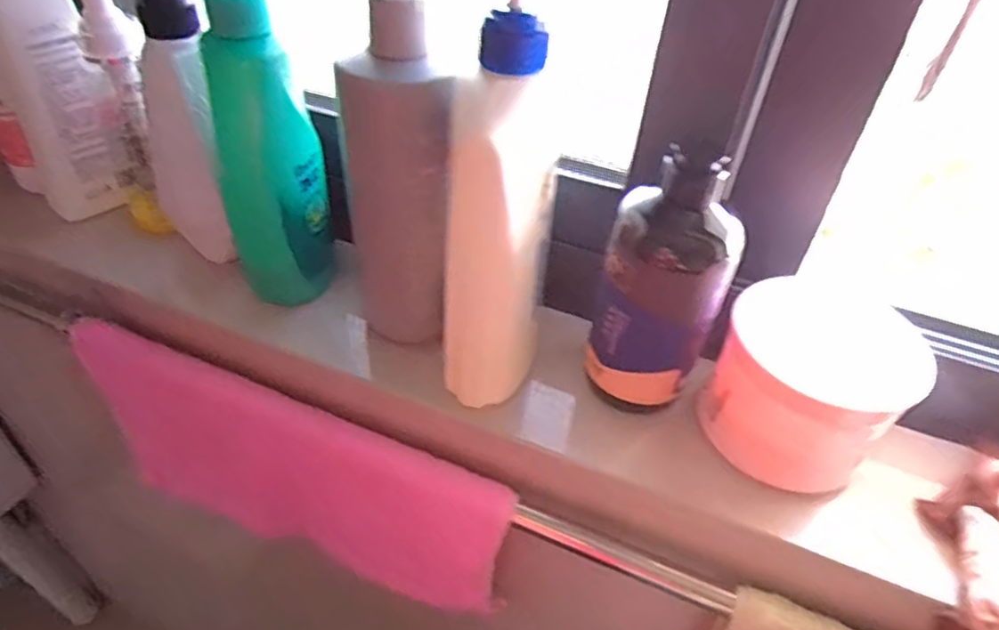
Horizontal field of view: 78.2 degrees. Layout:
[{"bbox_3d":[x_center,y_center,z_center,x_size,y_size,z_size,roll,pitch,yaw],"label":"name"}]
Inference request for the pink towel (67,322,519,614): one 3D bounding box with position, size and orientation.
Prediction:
[{"bbox_3d":[-0.169,0.132,0.490,0.362,0.187,0.029,17,43,13],"label":"pink towel"}]

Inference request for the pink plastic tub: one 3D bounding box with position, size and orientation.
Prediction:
[{"bbox_3d":[0.185,0.037,0.370,0.097,0.086,0.101,2,42,-2],"label":"pink plastic tub"}]

